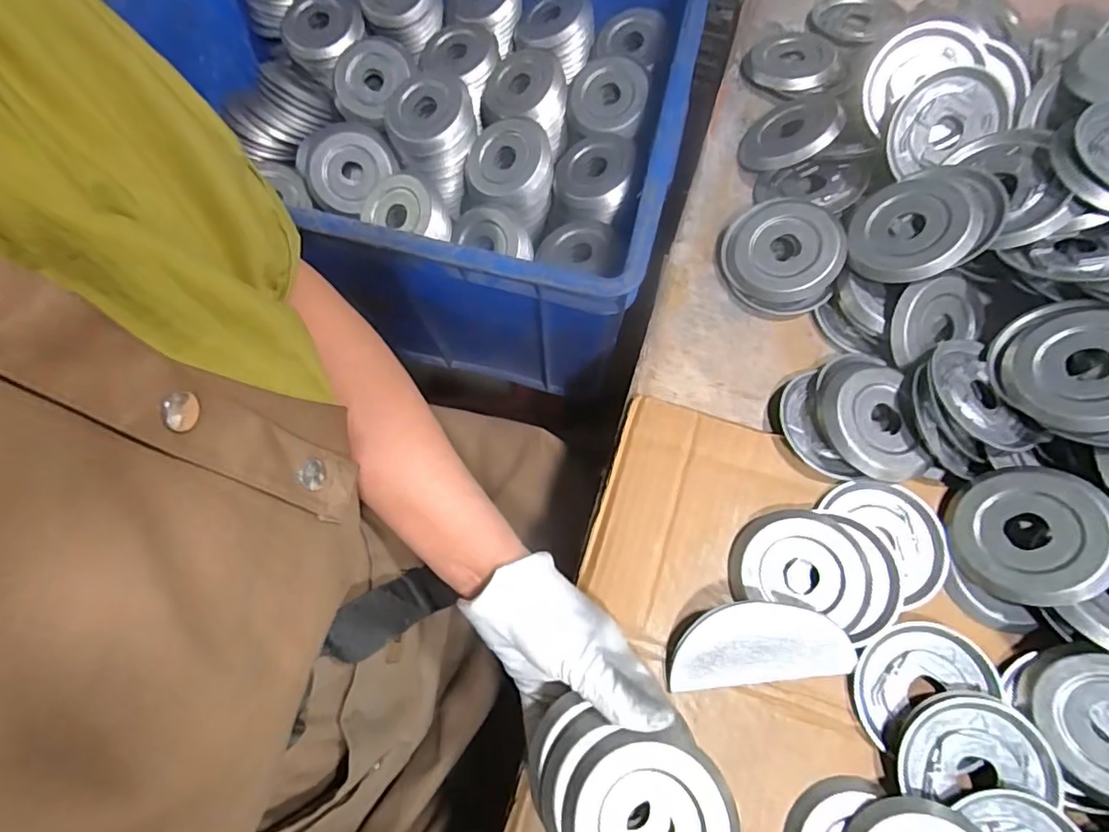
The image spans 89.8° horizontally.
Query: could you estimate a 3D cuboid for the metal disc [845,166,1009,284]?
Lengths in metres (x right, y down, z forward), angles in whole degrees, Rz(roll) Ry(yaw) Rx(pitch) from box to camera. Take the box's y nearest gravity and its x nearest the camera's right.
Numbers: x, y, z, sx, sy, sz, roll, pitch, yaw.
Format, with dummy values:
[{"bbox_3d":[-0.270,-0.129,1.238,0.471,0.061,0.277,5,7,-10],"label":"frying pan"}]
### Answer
[{"bbox_3d":[0.268,-0.142,0.406,0.099,0.015,0.085,-19,61,24],"label":"metal disc"}]

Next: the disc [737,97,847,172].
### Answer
[{"bbox_3d":[0.204,-0.241,0.481,0.081,0.019,0.072,-35,42,16],"label":"disc"}]

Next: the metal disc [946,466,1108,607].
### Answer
[{"bbox_3d":[0.296,0.073,0.346,0.082,0.009,0.082,-20,56,32],"label":"metal disc"}]

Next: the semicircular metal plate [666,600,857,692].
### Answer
[{"bbox_3d":[0.130,0.144,0.351,0.115,0.006,0.058,-5,103,2],"label":"semicircular metal plate"}]

